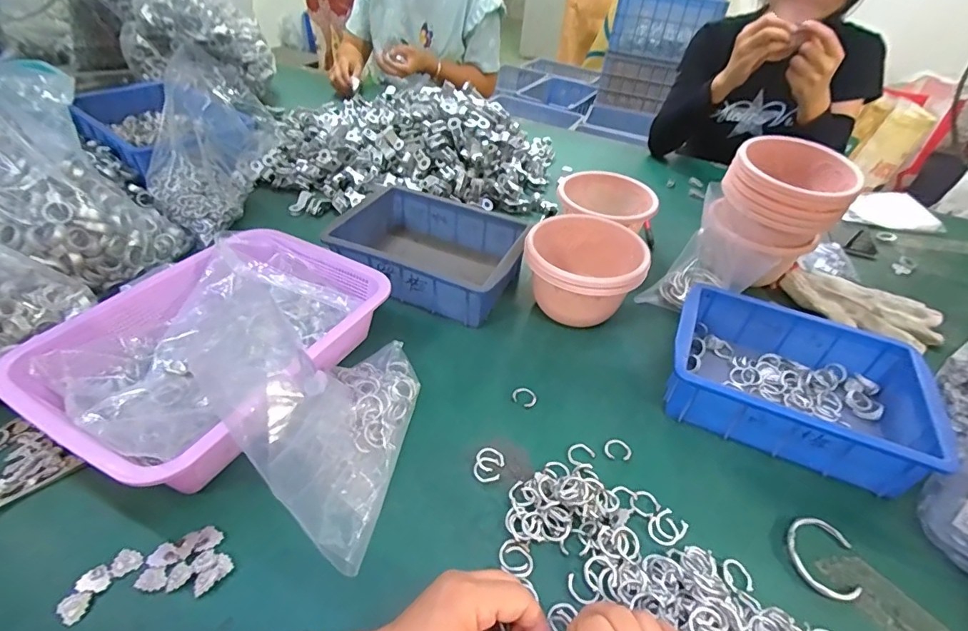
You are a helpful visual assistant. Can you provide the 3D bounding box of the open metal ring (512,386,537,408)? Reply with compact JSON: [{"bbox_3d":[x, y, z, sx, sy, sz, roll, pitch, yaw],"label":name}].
[{"bbox_3d":[0.045,0.090,0.524,0.026,0.005,0.023,27,44,23],"label":"open metal ring"}]

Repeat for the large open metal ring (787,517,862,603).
[{"bbox_3d":[0.292,0.208,0.410,0.055,0.005,0.069,13,40,9],"label":"large open metal ring"}]

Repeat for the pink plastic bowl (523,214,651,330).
[{"bbox_3d":[0.123,-0.047,0.604,0.140,0.112,0.114,17,41,13],"label":"pink plastic bowl"}]

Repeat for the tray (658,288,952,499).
[{"bbox_3d":[0.331,0.073,0.521,0.236,0.079,0.170,21,42,17],"label":"tray"}]

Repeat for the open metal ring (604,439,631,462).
[{"bbox_3d":[0.136,0.136,0.480,0.025,0.006,0.024,4,40,-3],"label":"open metal ring"}]

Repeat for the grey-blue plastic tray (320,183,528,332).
[{"bbox_3d":[-0.072,-0.086,0.664,0.244,0.075,0.184,20,42,16],"label":"grey-blue plastic tray"}]

